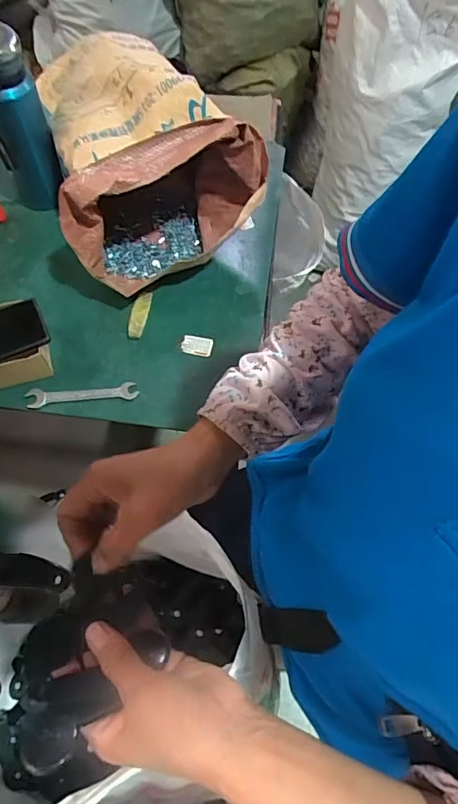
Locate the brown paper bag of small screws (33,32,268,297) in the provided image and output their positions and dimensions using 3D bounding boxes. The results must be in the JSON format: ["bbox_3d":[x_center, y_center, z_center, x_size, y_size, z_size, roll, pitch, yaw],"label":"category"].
[{"bbox_3d":[-0.120,-0.346,0.690,0.272,0.218,0.304,-20,64,-10],"label":"brown paper bag of small screws"}]

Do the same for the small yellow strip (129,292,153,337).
[{"bbox_3d":[-0.126,-0.124,0.672,0.023,0.007,0.079,8,63,4],"label":"small yellow strip"}]

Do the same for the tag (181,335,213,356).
[{"bbox_3d":[-0.044,-0.079,0.664,0.041,0.004,0.028,11,73,-2],"label":"tag"}]

